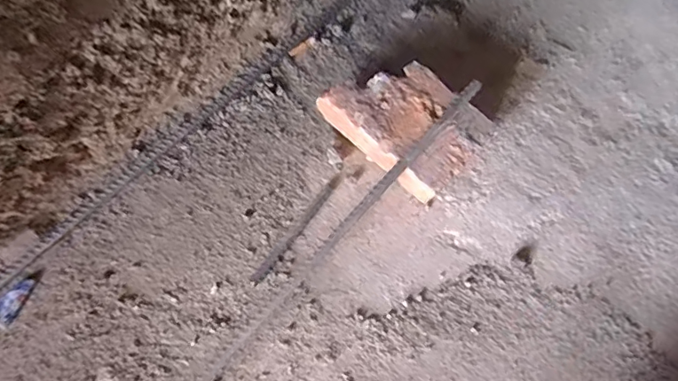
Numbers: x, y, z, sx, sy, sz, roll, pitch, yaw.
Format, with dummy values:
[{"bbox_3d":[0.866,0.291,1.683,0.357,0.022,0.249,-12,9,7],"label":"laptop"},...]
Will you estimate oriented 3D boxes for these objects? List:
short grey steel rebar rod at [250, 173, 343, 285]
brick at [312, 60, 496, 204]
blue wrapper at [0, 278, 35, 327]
[{"bbox_3d":[-0.039,0.036,0.487,0.011,0.006,0.135,35,71,10],"label":"short grey steel rebar rod"},{"bbox_3d":[0.066,-0.065,0.508,0.102,0.056,0.145,-42,76,-17],"label":"brick"},{"bbox_3d":[-0.292,0.098,0.449,0.021,0.004,0.043,21,69,5],"label":"blue wrapper"}]

